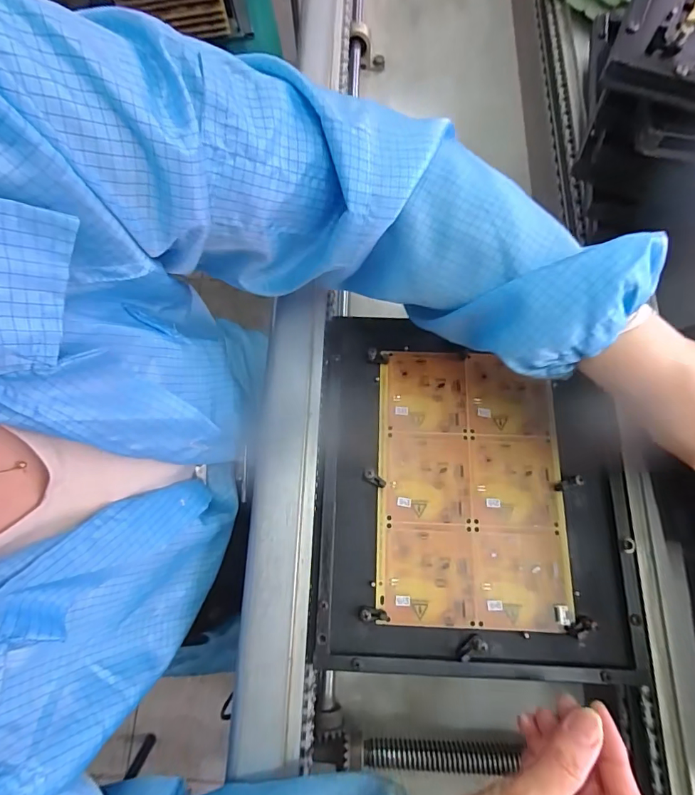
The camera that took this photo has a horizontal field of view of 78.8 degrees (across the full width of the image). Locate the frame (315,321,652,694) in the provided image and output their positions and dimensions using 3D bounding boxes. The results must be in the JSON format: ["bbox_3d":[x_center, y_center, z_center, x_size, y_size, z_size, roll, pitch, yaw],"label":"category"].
[{"bbox_3d":[0.095,0.067,0.332,0.226,0.018,0.260,2,73,1],"label":"frame"}]

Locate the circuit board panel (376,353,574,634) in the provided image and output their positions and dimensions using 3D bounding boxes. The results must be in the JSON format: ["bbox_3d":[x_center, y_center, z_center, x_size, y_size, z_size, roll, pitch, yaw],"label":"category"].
[{"bbox_3d":[0.096,0.066,0.334,0.139,0.004,0.207,2,73,1],"label":"circuit board panel"}]

